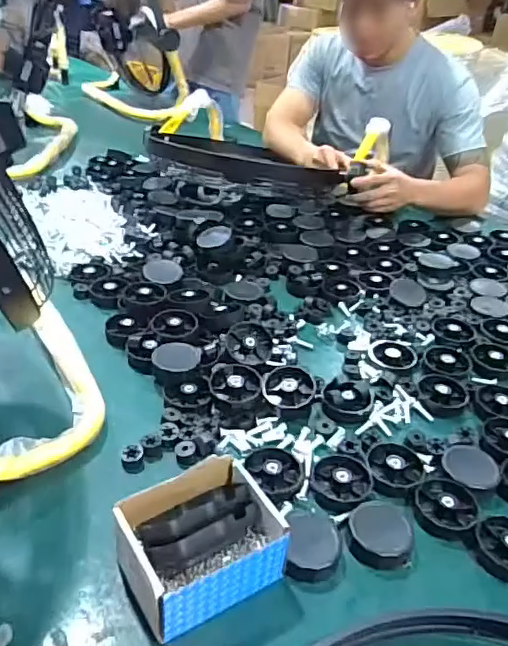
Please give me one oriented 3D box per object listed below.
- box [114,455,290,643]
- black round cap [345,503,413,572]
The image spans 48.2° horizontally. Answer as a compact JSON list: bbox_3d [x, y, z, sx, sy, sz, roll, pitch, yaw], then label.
[{"bbox_3d":[-0.050,0.204,0.536,0.135,0.077,0.111,-18,41,-29],"label":"box"},{"bbox_3d":[0.132,0.216,0.590,0.066,0.019,0.064,3,35,-2],"label":"black round cap"}]

